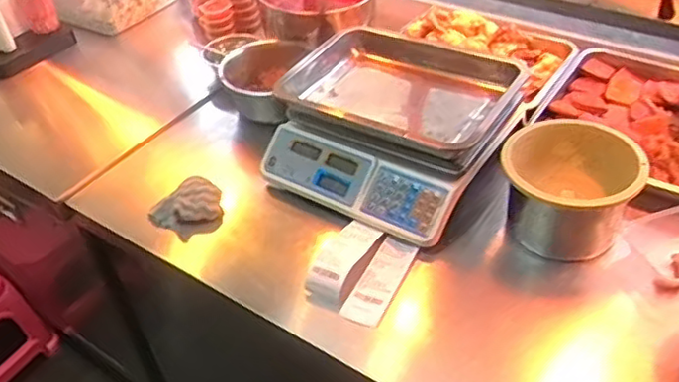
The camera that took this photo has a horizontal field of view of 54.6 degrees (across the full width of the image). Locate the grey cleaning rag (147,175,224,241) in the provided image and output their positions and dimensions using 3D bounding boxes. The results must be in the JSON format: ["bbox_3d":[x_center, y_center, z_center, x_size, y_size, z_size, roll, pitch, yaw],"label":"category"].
[{"bbox_3d":[-0.247,0.028,1.068,0.120,0.039,0.100,-16,43,-14],"label":"grey cleaning rag"}]

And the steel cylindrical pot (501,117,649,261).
[{"bbox_3d":[0.333,-0.003,0.950,0.185,0.131,0.172,-2,41,2],"label":"steel cylindrical pot"}]

